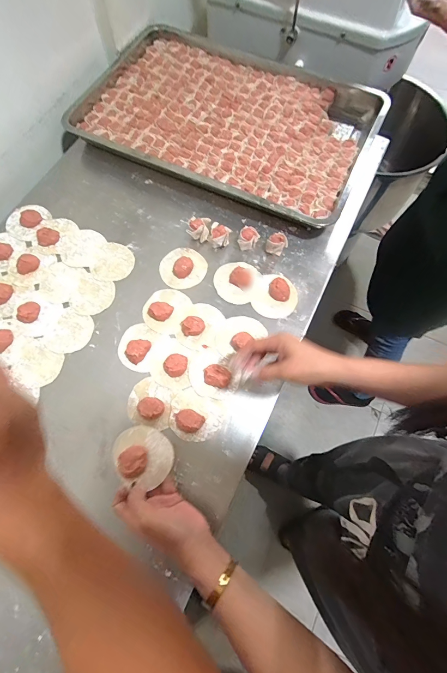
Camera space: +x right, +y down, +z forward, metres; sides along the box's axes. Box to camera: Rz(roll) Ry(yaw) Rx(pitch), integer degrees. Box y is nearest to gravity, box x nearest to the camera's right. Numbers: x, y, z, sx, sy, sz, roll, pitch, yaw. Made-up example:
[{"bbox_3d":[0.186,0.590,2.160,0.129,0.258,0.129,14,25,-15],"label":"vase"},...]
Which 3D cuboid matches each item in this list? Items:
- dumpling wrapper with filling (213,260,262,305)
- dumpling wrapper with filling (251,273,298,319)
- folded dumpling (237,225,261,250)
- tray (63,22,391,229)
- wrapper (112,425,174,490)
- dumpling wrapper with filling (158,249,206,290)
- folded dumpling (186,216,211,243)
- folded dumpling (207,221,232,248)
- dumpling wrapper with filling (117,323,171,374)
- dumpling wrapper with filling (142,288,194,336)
[{"bbox_3d":[0.022,-0.100,0.565,0.075,0.015,0.080,0,69,0],"label":"dumpling wrapper with filling"},{"bbox_3d":[0.094,-0.073,0.567,0.073,0.022,0.084,23,71,8],"label":"dumpling wrapper with filling"},{"bbox_3d":[0.045,-0.176,0.584,0.031,0.034,0.035,26,71,9],"label":"folded dumpling"},{"bbox_3d":[0.003,-0.466,0.682,0.600,0.045,0.398,25,71,9],"label":"tray"},{"bbox_3d":[-0.103,0.150,0.412,0.078,0.020,0.070,38,47,13],"label":"wrapper"},{"bbox_3d":[-0.073,-0.126,0.573,0.082,0.020,0.080,0,69,0],"label":"dumpling wrapper with filling"},{"bbox_3d":[-0.044,-0.200,0.593,0.036,0.033,0.036,12,70,4],"label":"folded dumpling"},{"bbox_3d":[-0.007,-0.185,0.588,0.037,0.035,0.035,23,71,8],"label":"folded dumpling"},{"bbox_3d":[-0.136,0.015,0.519,0.071,0.017,0.074,26,71,9],"label":"dumpling wrapper with filling"},{"bbox_3d":[-0.099,-0.049,0.543,0.070,0.020,0.080,24,71,9],"label":"dumpling wrapper with filling"}]

